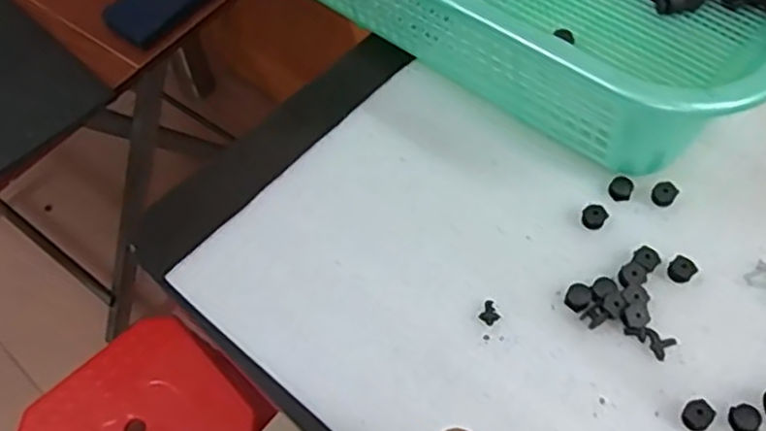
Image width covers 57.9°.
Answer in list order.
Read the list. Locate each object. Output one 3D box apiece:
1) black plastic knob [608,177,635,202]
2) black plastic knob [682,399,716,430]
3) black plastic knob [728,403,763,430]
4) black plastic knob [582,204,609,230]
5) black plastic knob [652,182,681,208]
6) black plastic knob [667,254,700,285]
[{"bbox_3d":[0.142,-0.016,0.411,0.013,0.006,0.014,20,62,15],"label":"black plastic knob"},{"bbox_3d":[0.154,0.098,0.338,0.013,0.010,0.013,-2,58,3],"label":"black plastic knob"},{"bbox_3d":[0.176,0.099,0.336,0.013,0.007,0.014,-2,59,3],"label":"black plastic knob"},{"bbox_3d":[0.122,0.001,0.401,0.013,0.008,0.013,27,64,18],"label":"black plastic knob"},{"bbox_3d":[0.166,-0.013,0.406,0.014,0.008,0.012,-31,62,-14],"label":"black plastic knob"},{"bbox_3d":[0.164,0.029,0.379,0.014,0.006,0.012,-31,62,-14],"label":"black plastic knob"}]

